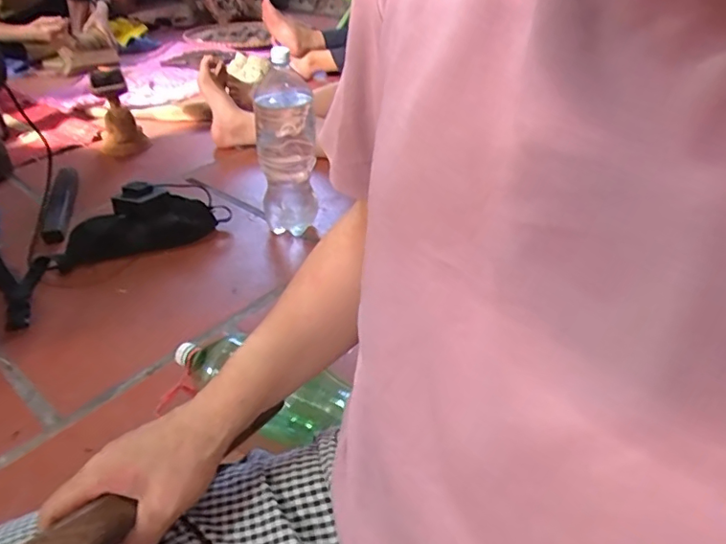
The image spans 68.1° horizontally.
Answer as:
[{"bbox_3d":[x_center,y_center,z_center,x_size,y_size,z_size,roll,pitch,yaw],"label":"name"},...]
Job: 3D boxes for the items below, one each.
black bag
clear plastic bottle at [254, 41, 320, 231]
[{"bbox_3d":[-0.414,-0.088,0.982,0.286,0.092,0.091,-25,43,-34],"label":"black bag"},{"bbox_3d":[-0.141,-0.219,0.998,0.103,0.318,0.084,-9,36,-15],"label":"clear plastic bottle"}]

